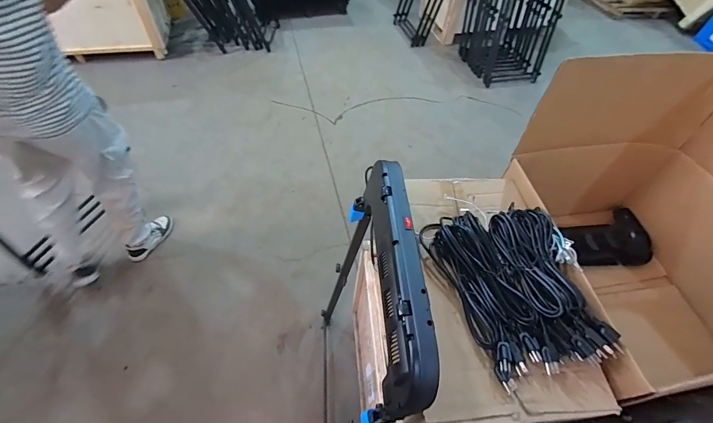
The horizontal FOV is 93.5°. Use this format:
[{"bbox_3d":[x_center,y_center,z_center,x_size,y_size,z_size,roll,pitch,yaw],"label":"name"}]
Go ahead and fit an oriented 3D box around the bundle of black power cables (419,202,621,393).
[{"bbox_3d":[0.320,0.138,0.678,0.277,0.074,0.346,-12,55,-12],"label":"bundle of black power cables"}]

